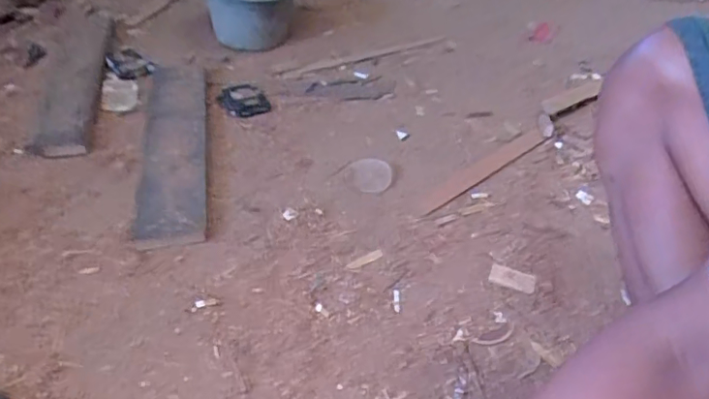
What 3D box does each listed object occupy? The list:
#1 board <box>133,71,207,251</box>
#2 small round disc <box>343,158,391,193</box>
[{"bbox_3d":[-0.328,-0.117,1.020,0.118,0.041,0.534,-7,42,-10],"label":"board"},{"bbox_3d":[0.024,-0.043,0.974,0.081,0.005,0.084,1,41,-1],"label":"small round disc"}]

